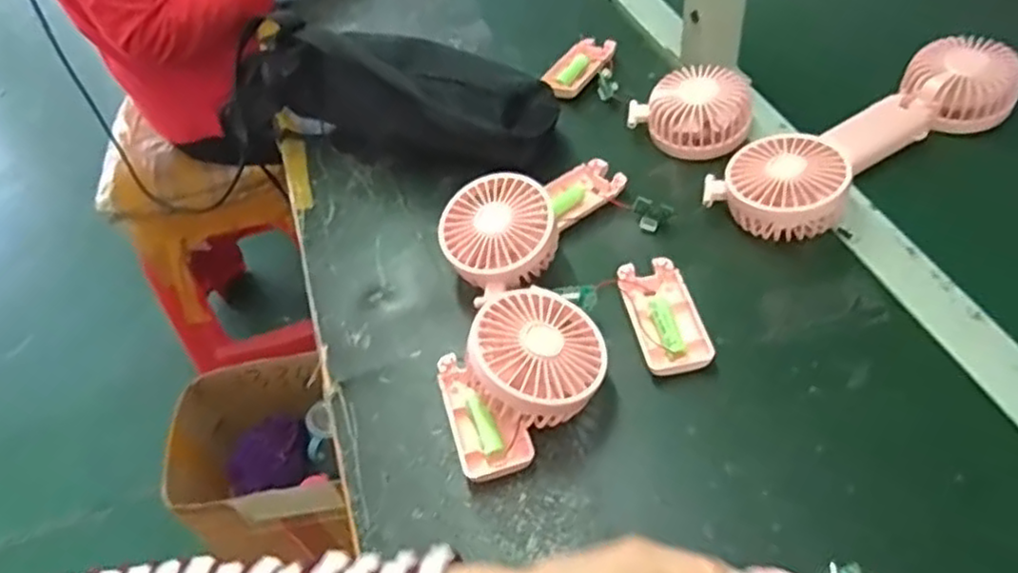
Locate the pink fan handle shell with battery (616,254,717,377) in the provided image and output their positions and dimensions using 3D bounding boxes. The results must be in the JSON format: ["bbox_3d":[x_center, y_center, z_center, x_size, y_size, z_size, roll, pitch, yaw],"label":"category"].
[{"bbox_3d":[0.111,0.022,0.507,0.051,0.019,0.095,-12,49,-2],"label":"pink fan handle shell with battery"}]

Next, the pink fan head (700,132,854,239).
[{"bbox_3d":[0.213,-0.077,0.552,0.089,0.044,0.094,-42,50,-8],"label":"pink fan head"}]

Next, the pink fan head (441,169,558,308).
[{"bbox_3d":[-0.006,-0.039,0.548,0.081,0.047,0.085,4,65,14],"label":"pink fan head"}]

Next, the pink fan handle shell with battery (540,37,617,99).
[{"bbox_3d":[0.070,-0.220,0.717,0.050,0.017,0.099,25,58,26],"label":"pink fan handle shell with battery"}]

